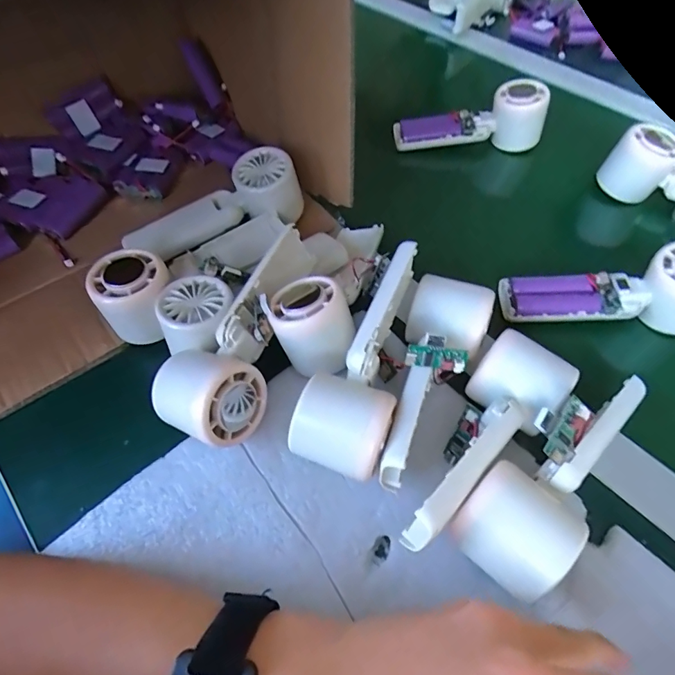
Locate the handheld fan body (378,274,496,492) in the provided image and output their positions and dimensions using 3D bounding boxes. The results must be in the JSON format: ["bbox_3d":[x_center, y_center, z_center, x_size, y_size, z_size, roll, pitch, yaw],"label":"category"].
[{"bbox_3d":[0.067,0.029,0.301,0.058,0.059,0.155,14,58,10],"label":"handheld fan body"}]

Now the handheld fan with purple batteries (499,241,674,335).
[{"bbox_3d":[0.221,-0.042,0.362,0.157,0.052,0.050,4,57,3],"label":"handheld fan with purple batteries"}]

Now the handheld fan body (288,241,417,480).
[{"bbox_3d":[0.019,0.012,0.310,0.057,0.063,0.159,14,58,10],"label":"handheld fan body"}]

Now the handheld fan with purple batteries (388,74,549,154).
[{"bbox_3d":[0.149,-0.247,0.510,0.162,0.056,0.051,-6,57,-3],"label":"handheld fan with purple batteries"}]

